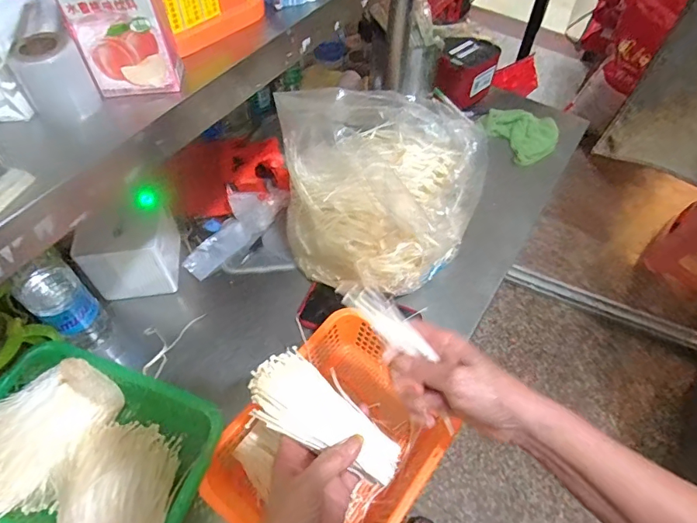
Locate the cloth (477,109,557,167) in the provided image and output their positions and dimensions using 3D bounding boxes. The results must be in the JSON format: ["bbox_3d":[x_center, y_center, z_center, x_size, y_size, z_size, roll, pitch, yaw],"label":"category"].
[{"bbox_3d":[0.354,-0.256,0.897,0.144,0.029,0.144,-27,60,-19],"label":"cloth"}]

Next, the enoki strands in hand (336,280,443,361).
[{"bbox_3d":[0.032,0.049,0.398,0.098,0.014,0.027,41,63,18],"label":"enoki strands in hand"}]

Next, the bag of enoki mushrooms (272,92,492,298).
[{"bbox_3d":[0.048,-0.095,0.655,0.224,0.157,0.253,38,62,22],"label":"bag of enoki mushrooms"}]

